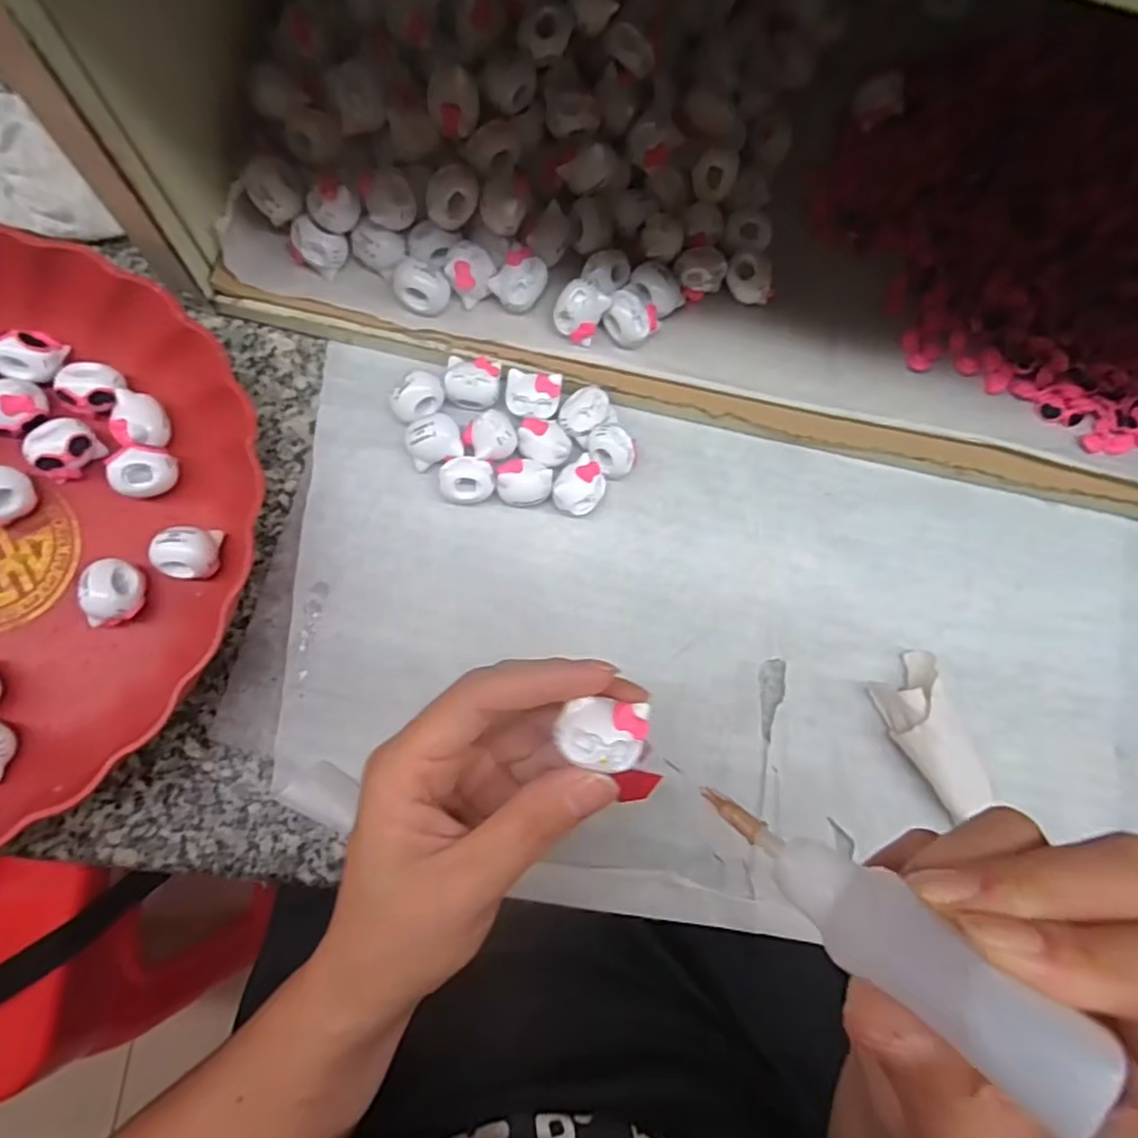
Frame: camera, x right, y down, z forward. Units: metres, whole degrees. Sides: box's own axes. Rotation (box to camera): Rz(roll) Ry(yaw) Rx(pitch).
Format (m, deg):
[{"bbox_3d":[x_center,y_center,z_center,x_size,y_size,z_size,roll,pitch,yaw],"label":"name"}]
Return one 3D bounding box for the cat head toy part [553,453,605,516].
[{"bbox_3d":[0.005,-0.037,0.314,0.022,0.016,0.027,25,78,-1],"label":"cat head toy part"}]

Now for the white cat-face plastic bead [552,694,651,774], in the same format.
[{"bbox_3d":[0.010,0.047,0.193,0.025,0.007,0.020,14,83,-5],"label":"white cat-face plastic bead"}]

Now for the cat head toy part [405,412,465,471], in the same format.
[{"bbox_3d":[-0.062,-0.058,0.311,0.024,0.019,0.020,-18,82,-9],"label":"cat head toy part"}]

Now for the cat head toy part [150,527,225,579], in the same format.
[{"bbox_3d":[-0.163,-0.006,0.292,0.025,0.022,0.021,2,79,-6],"label":"cat head toy part"}]

